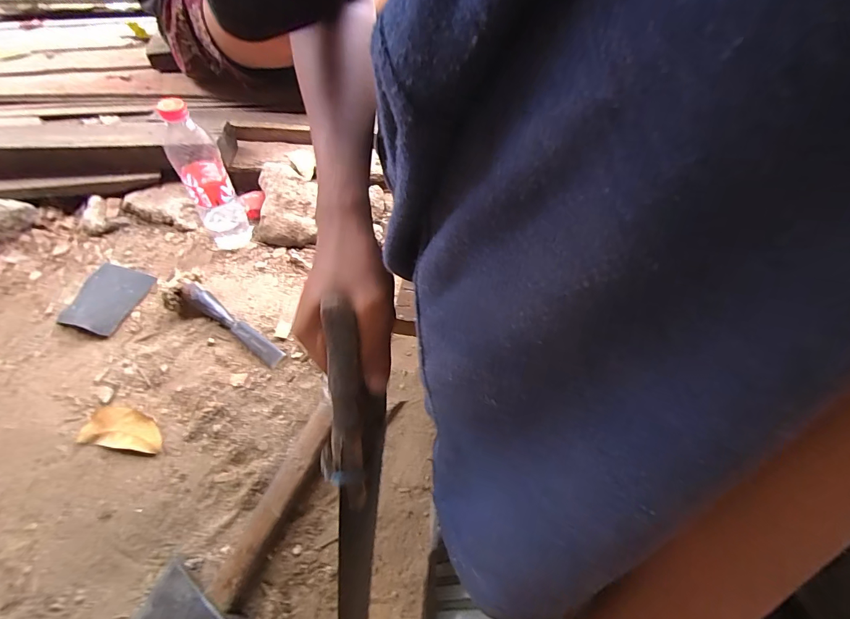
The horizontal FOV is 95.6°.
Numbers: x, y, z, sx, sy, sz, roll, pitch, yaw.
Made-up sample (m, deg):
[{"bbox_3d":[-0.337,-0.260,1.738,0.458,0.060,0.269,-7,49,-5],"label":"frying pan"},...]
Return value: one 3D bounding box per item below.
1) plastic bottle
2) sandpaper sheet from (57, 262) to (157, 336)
[{"bbox_3d":[-0.322,-0.188,0.566,0.070,0.218,0.066,-36,63,-20],"label":"plastic bottle"},{"bbox_3d":[-0.487,-0.021,0.584,0.109,0.016,0.112,13,59,10],"label":"sandpaper sheet"}]

